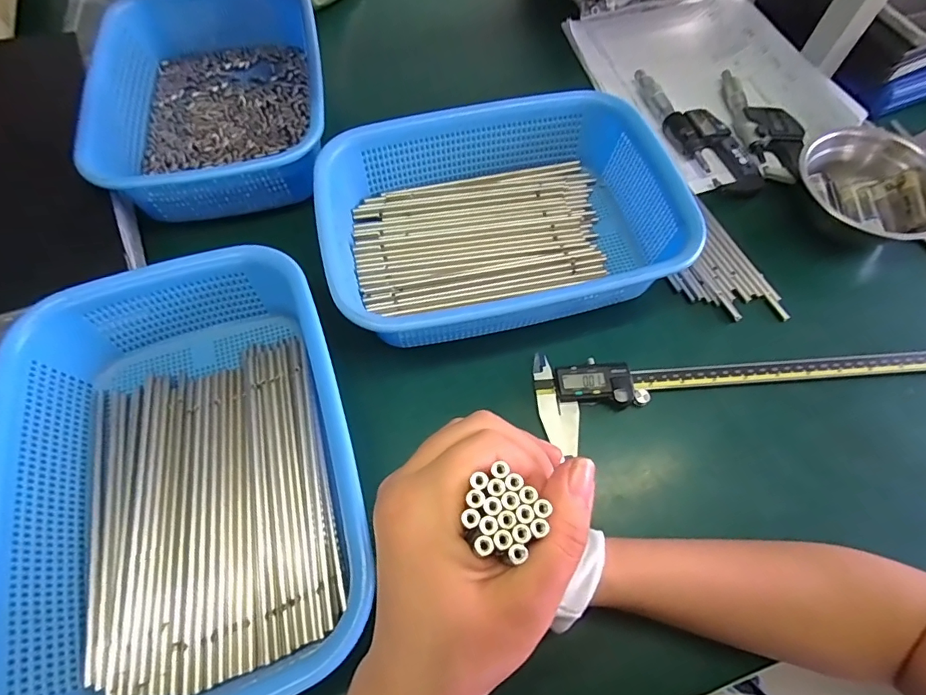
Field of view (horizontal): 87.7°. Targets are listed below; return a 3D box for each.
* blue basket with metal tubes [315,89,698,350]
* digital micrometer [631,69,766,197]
[{"bbox_3d":[0.026,-0.118,0.415,0.281,0.067,0.207,-12,64,-7],"label":"blue basket with metal tubes"},{"bbox_3d":[0.241,-0.229,0.500,0.053,0.019,0.186,-22,66,-11],"label":"digital micrometer"}]

